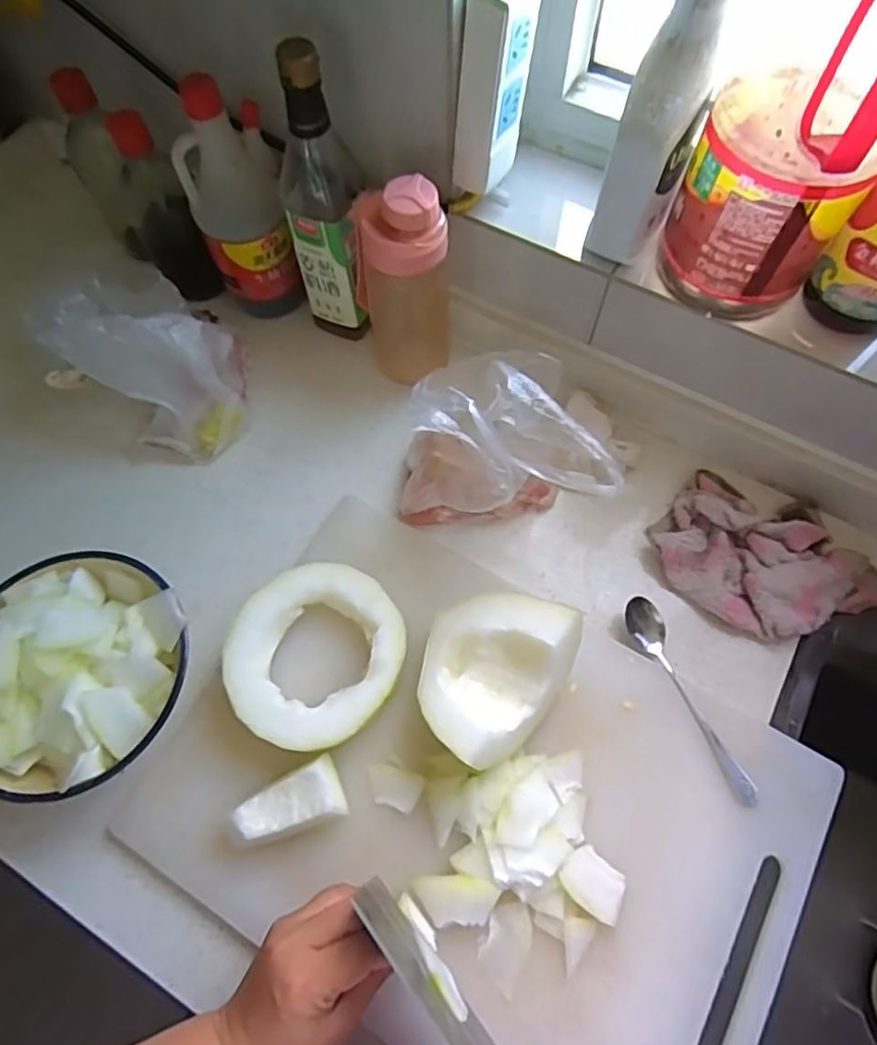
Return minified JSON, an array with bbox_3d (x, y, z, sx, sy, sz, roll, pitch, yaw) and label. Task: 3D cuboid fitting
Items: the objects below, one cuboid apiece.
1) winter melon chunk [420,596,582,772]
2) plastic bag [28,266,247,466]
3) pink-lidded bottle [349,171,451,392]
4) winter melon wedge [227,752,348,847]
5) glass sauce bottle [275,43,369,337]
[{"bbox_3d":[0.040,0.117,0.472,0.100,0.075,0.123,23,70,11],"label":"winter melon chunk"},{"bbox_3d":[-0.262,-0.143,0.561,0.132,0.133,0.158,-42,72,-14],"label":"plastic bag"},{"bbox_3d":[-0.032,-0.206,0.543,0.075,0.195,0.067,-9,67,-2],"label":"pink-lidded bottle"},{"bbox_3d":[-0.110,0.206,0.450,0.087,0.033,0.040,-23,68,-7],"label":"winter melon wedge"},{"bbox_3d":[-0.102,-0.259,0.531,0.059,0.254,0.056,-19,68,-5],"label":"glass sauce bottle"}]

